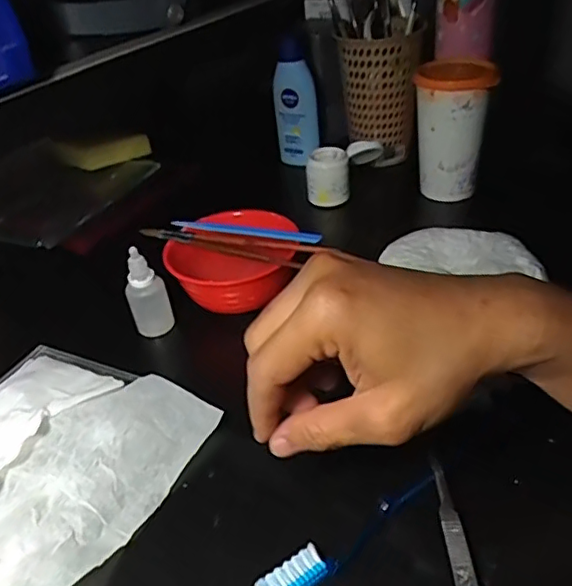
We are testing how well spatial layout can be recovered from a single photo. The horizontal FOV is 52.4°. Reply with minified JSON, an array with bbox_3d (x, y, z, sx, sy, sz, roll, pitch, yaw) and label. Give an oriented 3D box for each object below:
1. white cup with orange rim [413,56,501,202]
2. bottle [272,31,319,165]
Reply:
[{"bbox_3d":[0.168,-0.164,0.592,0.068,0.125,0.074,-4,36,3],"label":"white cup with orange rim"},{"bbox_3d":[0.014,-0.225,0.680,0.052,0.144,0.033,5,37,13],"label":"bottle"}]

